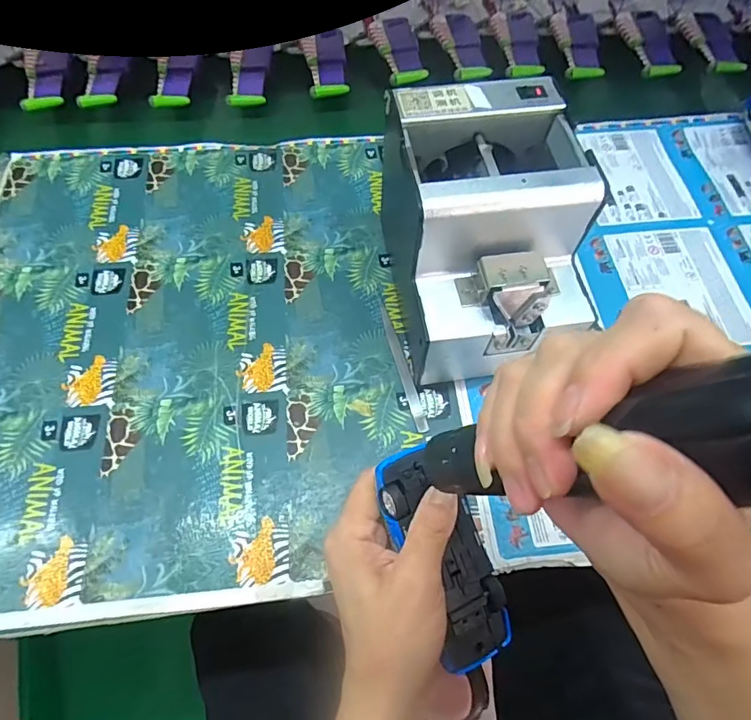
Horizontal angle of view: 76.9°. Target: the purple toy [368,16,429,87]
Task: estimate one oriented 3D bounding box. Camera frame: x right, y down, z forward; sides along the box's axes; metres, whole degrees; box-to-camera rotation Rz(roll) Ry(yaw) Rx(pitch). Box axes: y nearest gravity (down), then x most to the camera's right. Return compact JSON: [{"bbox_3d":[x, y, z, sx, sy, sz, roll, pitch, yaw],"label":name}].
[{"bbox_3d":[0.028,-0.370,0.565,0.048,0.012,0.126,-11,63,-7],"label":"purple toy"}]

